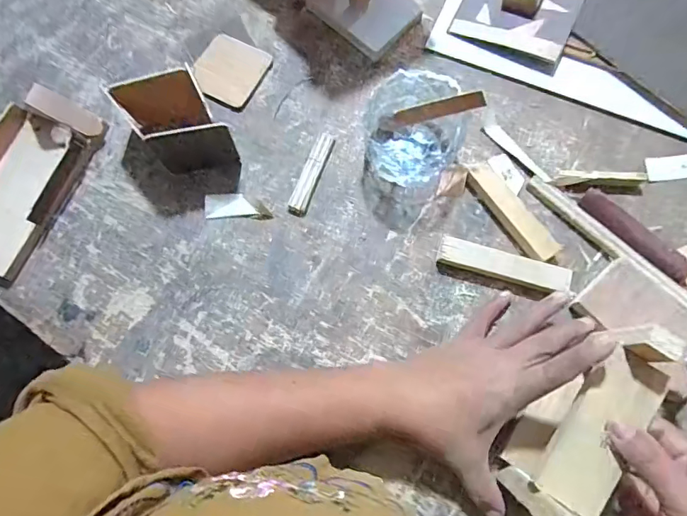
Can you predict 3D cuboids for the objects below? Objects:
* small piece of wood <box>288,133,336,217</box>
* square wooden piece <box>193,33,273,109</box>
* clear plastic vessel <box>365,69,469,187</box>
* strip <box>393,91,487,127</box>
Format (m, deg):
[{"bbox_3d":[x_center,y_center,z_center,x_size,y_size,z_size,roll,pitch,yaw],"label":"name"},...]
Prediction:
[{"bbox_3d":[-0.029,-0.079,0.428,0.018,0.005,0.086,20,76,6],"label":"small piece of wood"},{"bbox_3d":[-0.115,-0.188,0.455,0.066,0.010,0.071,27,77,8],"label":"square wooden piece"},{"bbox_3d":[0.064,-0.115,0.411,0.091,0.058,0.081,15,75,5],"label":"clear plastic vessel"},{"bbox_3d":[0.080,-0.128,0.397,0.004,0.090,0.015,-47,122,-35],"label":"strip"}]

